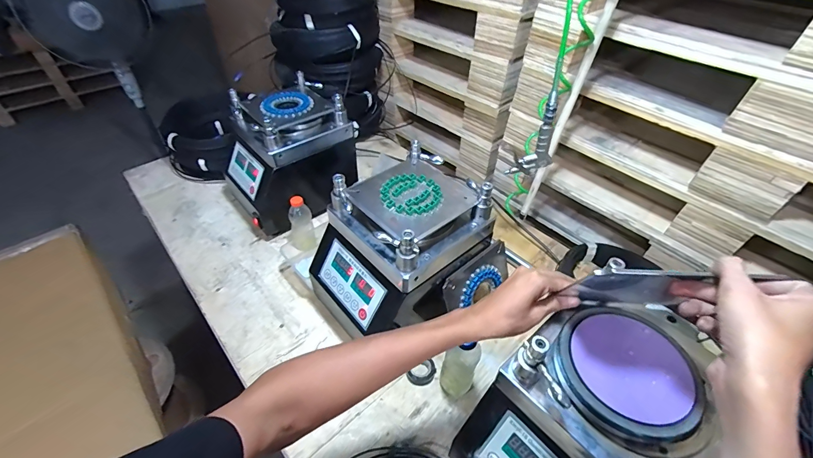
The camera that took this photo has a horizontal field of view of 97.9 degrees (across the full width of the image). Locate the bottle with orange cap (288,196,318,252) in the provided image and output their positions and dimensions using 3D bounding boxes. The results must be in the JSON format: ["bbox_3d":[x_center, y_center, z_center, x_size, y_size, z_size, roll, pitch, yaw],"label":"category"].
[{"bbox_3d":[-0.251,-0.010,0.829,0.063,0.135,0.056,-14,47,-14],"label":"bottle with orange cap"}]

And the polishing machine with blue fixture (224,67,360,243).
[{"bbox_3d":[-0.295,-0.189,0.908,0.300,0.275,0.233,-27,51,-25],"label":"polishing machine with blue fixture"}]

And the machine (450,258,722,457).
[{"bbox_3d":[0.239,0.245,0.457,0.283,0.231,0.212,-32,53,-28],"label":"machine"}]

